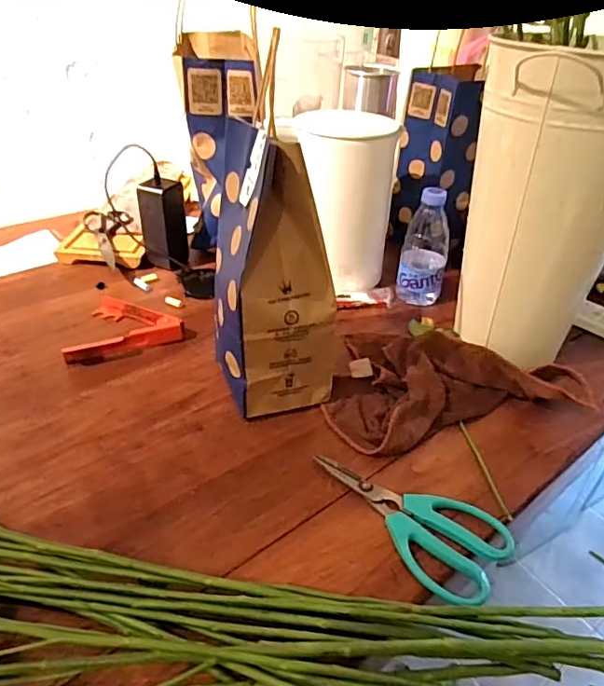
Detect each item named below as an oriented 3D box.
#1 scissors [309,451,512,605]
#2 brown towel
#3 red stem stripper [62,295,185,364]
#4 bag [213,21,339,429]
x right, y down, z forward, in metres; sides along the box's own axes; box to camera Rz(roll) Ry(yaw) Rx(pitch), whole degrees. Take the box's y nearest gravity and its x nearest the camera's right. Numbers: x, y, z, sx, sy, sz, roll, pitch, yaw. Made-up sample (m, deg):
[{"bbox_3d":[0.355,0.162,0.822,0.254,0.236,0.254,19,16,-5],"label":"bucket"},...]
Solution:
[{"bbox_3d":[0.085,0.150,0.450,0.174,0.012,0.080,25,41,25],"label":"scissors"},{"bbox_3d":[0.151,0.030,0.604,0.271,0.040,0.201,-7,38,-15],"label":"brown towel"},{"bbox_3d":[-0.237,-0.027,0.680,0.139,0.031,0.134,-12,40,-21],"label":"red stem stripper"},{"bbox_3d":[-0.031,-0.064,0.524,0.116,0.272,0.137,-5,36,-11],"label":"bag"}]

